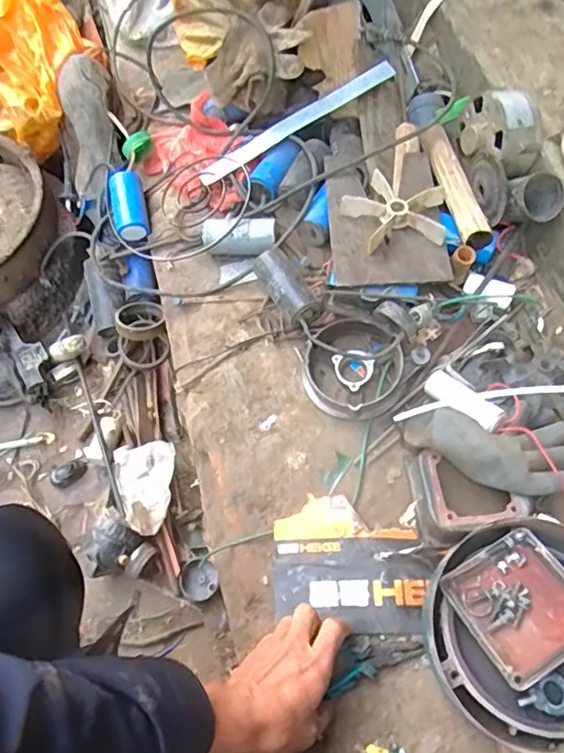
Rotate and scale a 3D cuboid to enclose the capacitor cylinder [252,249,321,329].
[{"bbox_3d":[0.006,-0.119,0.748,0.053,0.053,0.113,-33,78,-17],"label":"capacitor cylinder"}]

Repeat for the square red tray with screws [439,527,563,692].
[{"bbox_3d":[0.222,0.209,0.521,0.109,0.024,0.108,-26,63,-14],"label":"square red tray with screws"}]

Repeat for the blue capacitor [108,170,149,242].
[{"bbox_3d":[-0.243,-0.272,0.884,0.055,0.053,0.124,-14,61,-7],"label":"blue capacitor"}]

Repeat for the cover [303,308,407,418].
[{"bbox_3d":[0.092,-0.009,0.705,0.117,0.061,0.122,0,60,1],"label":"cover"}]

